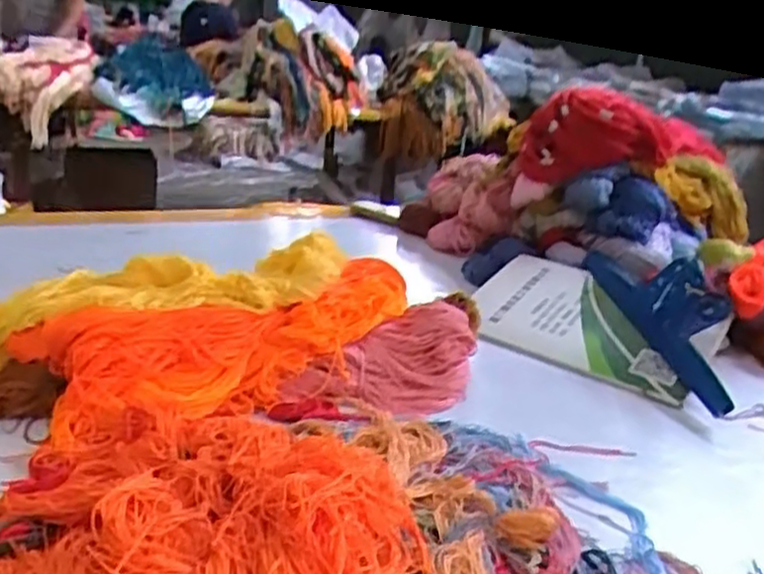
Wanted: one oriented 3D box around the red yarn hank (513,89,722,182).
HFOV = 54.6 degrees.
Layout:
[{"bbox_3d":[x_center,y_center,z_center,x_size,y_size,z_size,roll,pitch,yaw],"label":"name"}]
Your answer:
[{"bbox_3d":[0.380,-0.227,1.161,0.308,0.138,0.105,9,19,5],"label":"red yarn hank"}]

